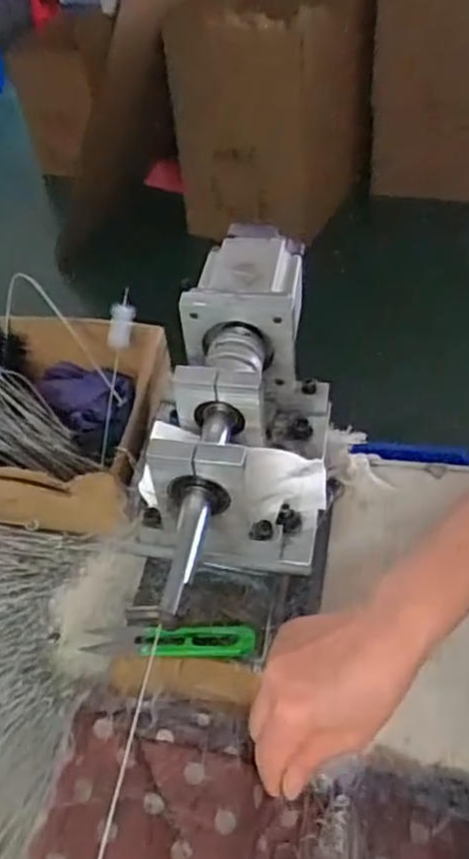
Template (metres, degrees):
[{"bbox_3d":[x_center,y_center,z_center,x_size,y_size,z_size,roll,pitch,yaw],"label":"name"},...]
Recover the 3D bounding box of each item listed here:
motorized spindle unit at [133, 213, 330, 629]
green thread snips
[{"bbox_3d":[0.010,-0.012,0.519,0.120,0.138,0.303,4,46,9],"label":"motorized spindle unit"},{"bbox_3d":[-0.044,0.145,0.463,0.114,0.009,0.025,-1,46,3],"label":"green thread snips"}]

